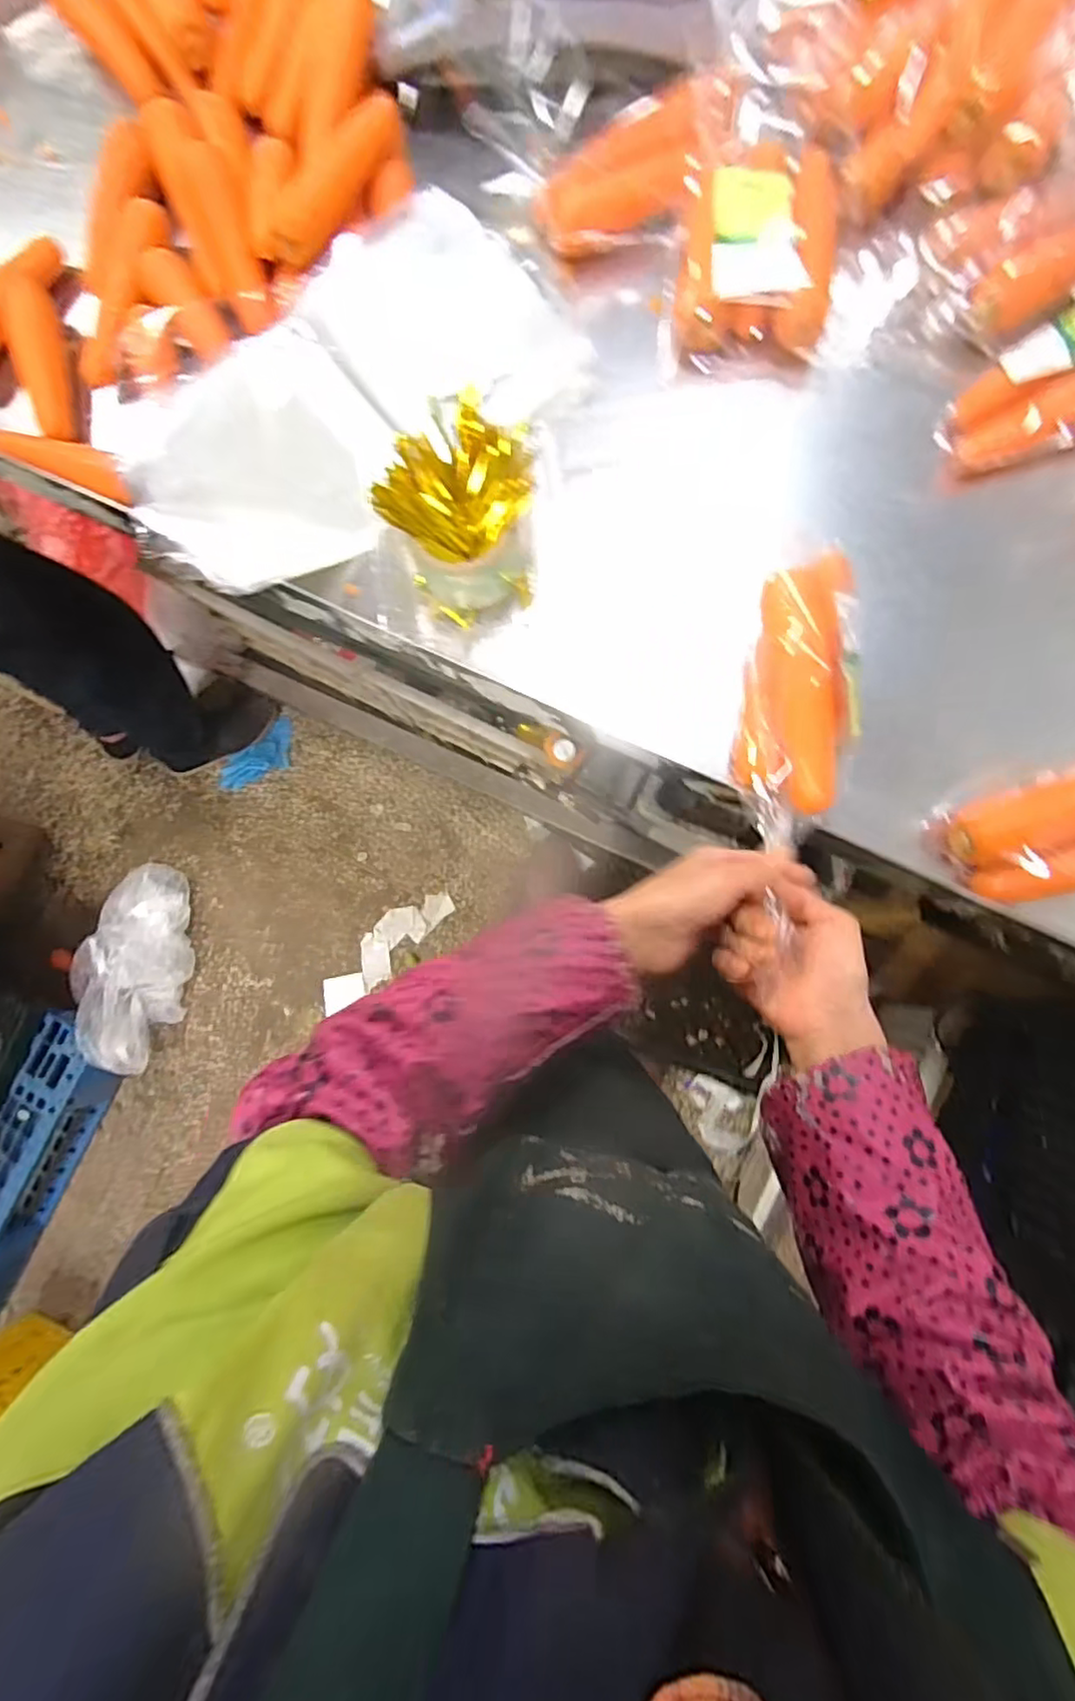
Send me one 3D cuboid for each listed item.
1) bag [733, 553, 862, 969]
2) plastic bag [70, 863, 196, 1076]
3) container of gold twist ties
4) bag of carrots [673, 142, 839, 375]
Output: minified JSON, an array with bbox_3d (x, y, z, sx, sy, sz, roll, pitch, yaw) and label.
[{"bbox_3d":[0.188,-0.103,0.461,0.078,0.059,0.200,5,99,6],"label":"bag"},{"bbox_3d":[-0.889,0.247,1.421,0.209,0.173,0.428,6,84,6],"label":"plastic bag"},{"bbox_3d":[-0.053,-0.265,0.524,0.124,0.117,0.101,-30,82,2],"label":"container of gold twist ties"},{"bbox_3d":[0.186,-0.514,0.545,0.126,0.052,0.175,7,84,6],"label":"bag of carrots"}]

